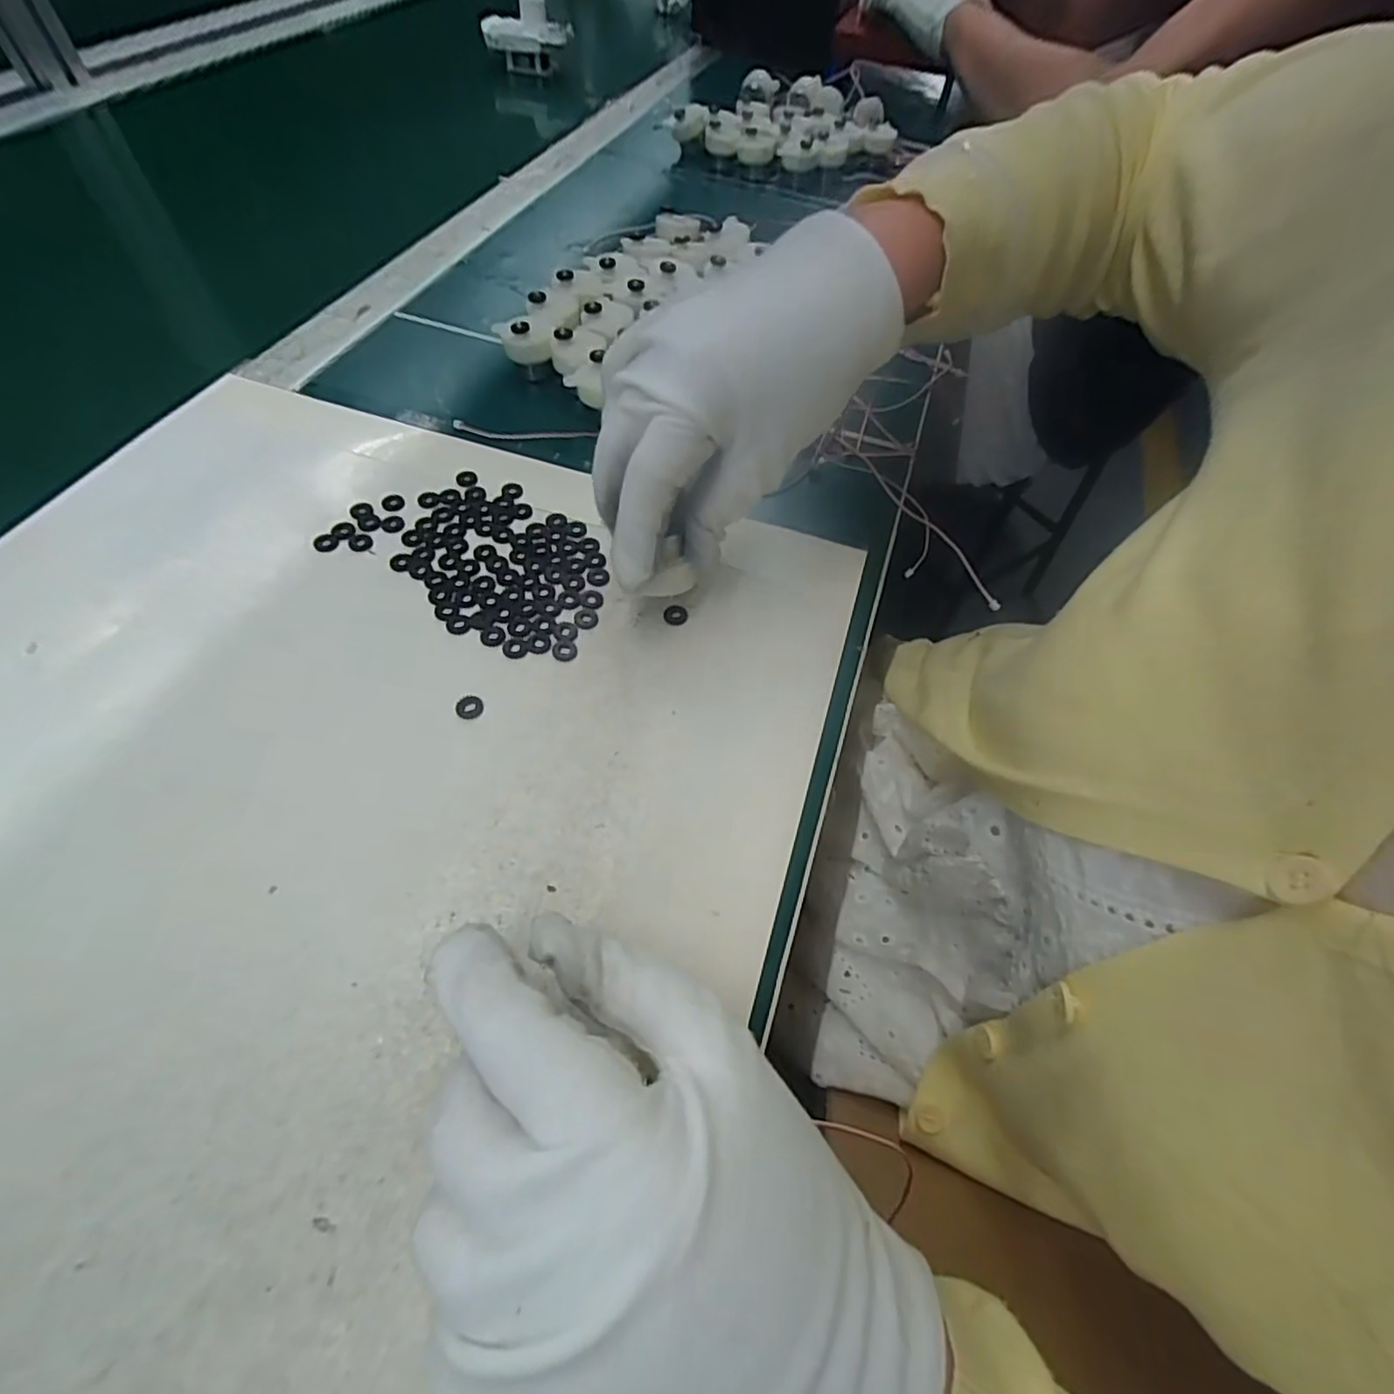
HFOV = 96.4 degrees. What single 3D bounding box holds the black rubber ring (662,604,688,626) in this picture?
[{"bbox_3d":[-0.010,-0.038,0.287,0.011,0.004,0.009,-2,58,-5],"label":"black rubber ring"}]

